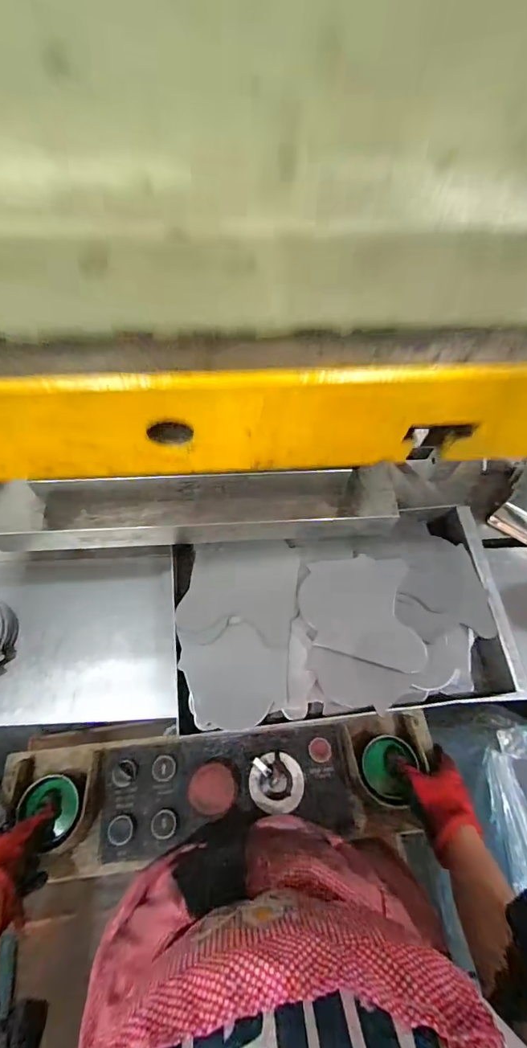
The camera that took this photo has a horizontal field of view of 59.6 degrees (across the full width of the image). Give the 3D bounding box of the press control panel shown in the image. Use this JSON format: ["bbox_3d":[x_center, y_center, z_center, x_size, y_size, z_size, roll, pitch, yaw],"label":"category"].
[{"bbox_3d":[-0.043,0.336,0.585,0.515,0.072,0.139,-4,65,-5],"label":"press control panel"}]

